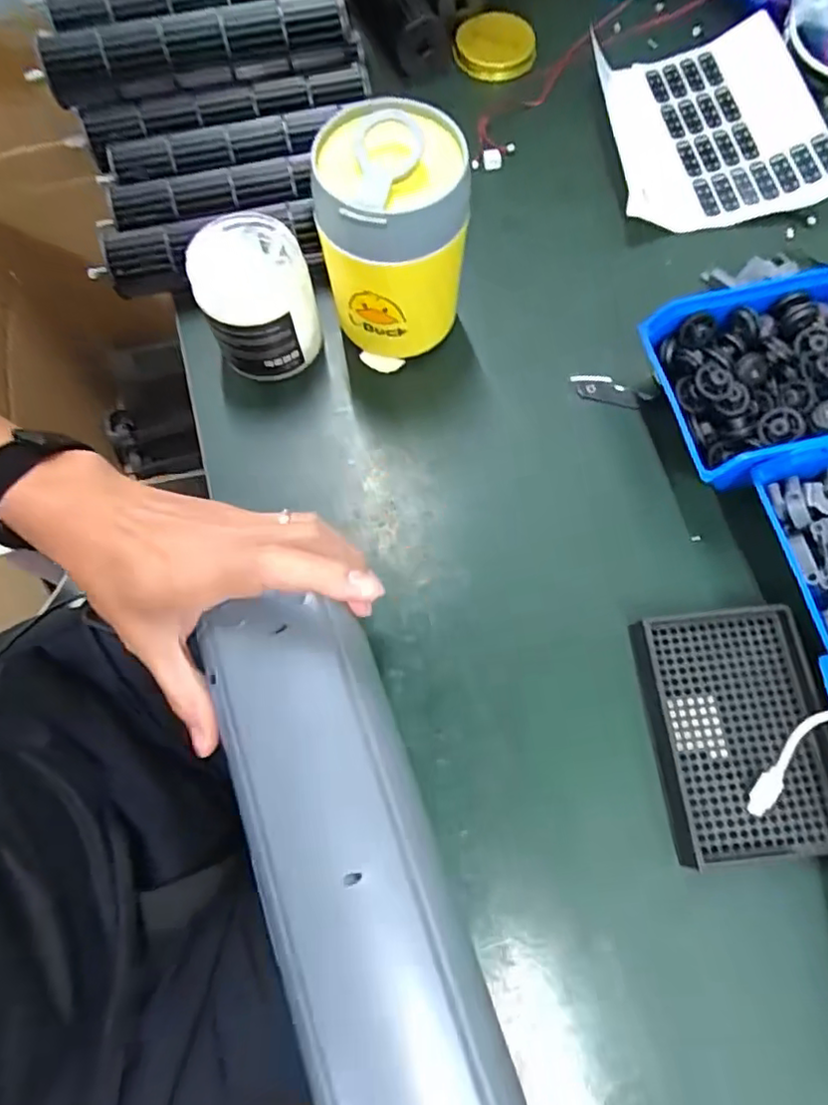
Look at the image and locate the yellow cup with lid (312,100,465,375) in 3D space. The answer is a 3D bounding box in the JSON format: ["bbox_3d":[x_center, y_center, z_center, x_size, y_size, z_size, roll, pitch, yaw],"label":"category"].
[{"bbox_3d":[-0.012,-0.193,0.401,0.084,0.141,0.079,0,72,1],"label":"yellow cup with lid"}]

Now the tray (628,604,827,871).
[{"bbox_3d":[0.184,0.101,0.354,0.092,0.014,0.134,-6,72,-1],"label":"tray"}]

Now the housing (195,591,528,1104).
[{"bbox_3d":[-0.026,0.156,0.284,0.081,0.038,0.280,-21,71,-6],"label":"housing"}]

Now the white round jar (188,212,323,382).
[{"bbox_3d":[-0.104,-0.170,0.428,0.071,0.083,0.074,0,72,1],"label":"white round jar"}]

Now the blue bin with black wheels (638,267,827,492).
[{"bbox_3d":[0.227,-0.107,0.404,0.137,0.065,0.117,-14,72,-3],"label":"blue bin with black wheels"}]

